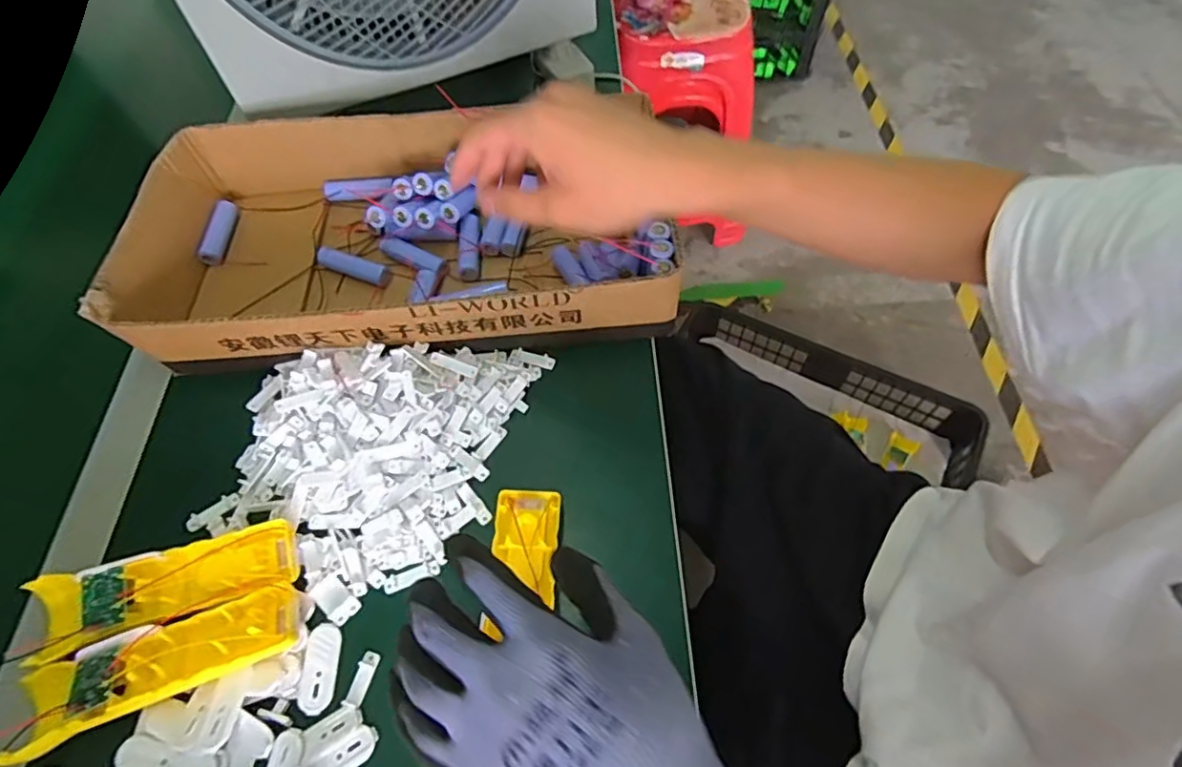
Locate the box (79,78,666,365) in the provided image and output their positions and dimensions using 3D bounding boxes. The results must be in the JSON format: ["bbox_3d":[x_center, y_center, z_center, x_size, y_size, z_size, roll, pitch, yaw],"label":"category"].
[{"bbox_3d":[-0.151,-0.126,0.492,0.412,0.085,0.220,-4,59,2],"label":"box"}]

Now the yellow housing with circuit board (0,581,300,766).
[{"bbox_3d":[-0.256,0.165,0.347,0.147,0.026,0.050,-20,60,-8],"label":"yellow housing with circuit board"}]

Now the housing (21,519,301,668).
[{"bbox_3d":[-0.270,0.126,0.373,0.147,0.024,0.046,-18,60,-6],"label":"housing"}]

